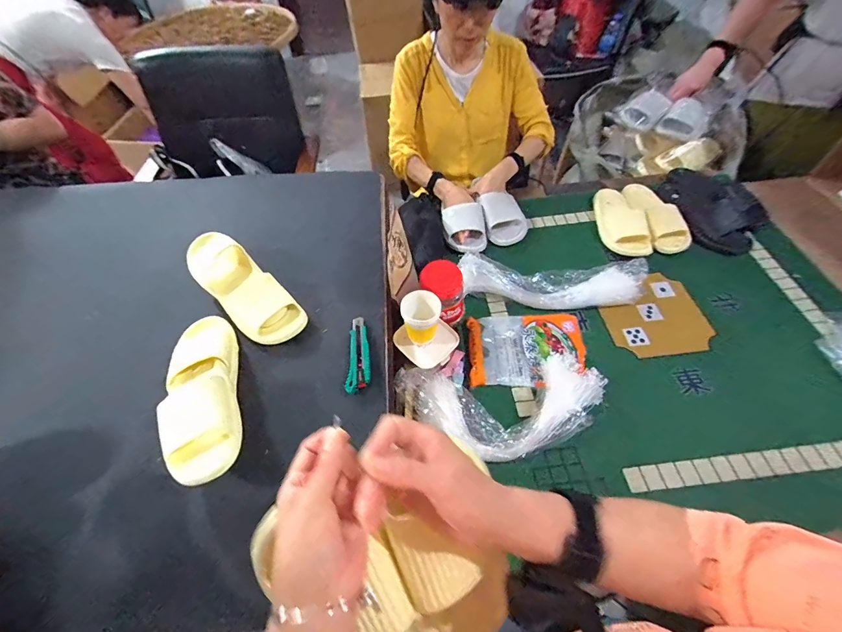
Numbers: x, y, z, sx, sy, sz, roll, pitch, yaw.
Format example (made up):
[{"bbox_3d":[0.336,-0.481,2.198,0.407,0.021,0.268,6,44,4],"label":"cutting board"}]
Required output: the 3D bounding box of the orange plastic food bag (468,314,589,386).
[{"bbox_3d":[0.225,0.059,0.779,0.249,0.040,0.170,-4,55,-1],"label":"orange plastic food bag"}]

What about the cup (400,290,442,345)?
[{"bbox_3d":[0.001,0.004,0.717,0.072,0.096,0.067,-1,55,1],"label":"cup"}]

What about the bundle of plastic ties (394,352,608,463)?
[{"bbox_3d":[0.156,0.167,0.683,0.381,0.063,0.181,-8,55,-4],"label":"bundle of plastic ties"}]

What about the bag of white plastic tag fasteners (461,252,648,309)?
[{"bbox_3d":[0.299,-0.081,0.865,0.423,0.051,0.117,3,55,4],"label":"bag of white plastic tag fasteners"}]

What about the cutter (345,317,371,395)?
[{"bbox_3d":[-0.112,0.070,0.675,0.038,0.024,0.153,-5,55,-1],"label":"cutter"}]

